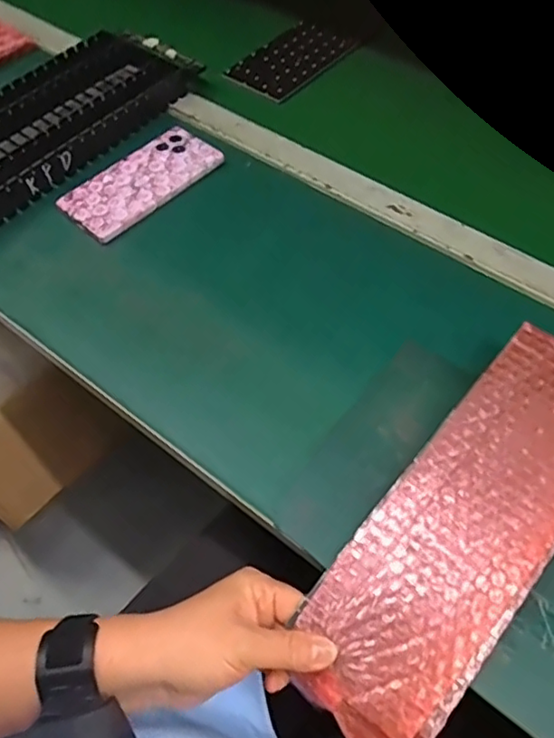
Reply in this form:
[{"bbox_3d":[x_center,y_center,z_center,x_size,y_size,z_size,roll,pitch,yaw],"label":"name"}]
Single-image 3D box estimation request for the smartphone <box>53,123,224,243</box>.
[{"bbox_3d":[-0.135,-0.192,0.598,0.074,0.011,0.166,36,63,21],"label":"smartphone"}]

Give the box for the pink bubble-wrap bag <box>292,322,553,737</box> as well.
[{"bbox_3d":[0.128,0.102,0.394,0.104,0.018,0.297,34,73,21],"label":"pink bubble-wrap bag"}]

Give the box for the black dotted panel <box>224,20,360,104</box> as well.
[{"bbox_3d":[0.023,-0.387,0.734,0.102,0.011,0.170,32,63,19],"label":"black dotted panel"}]

